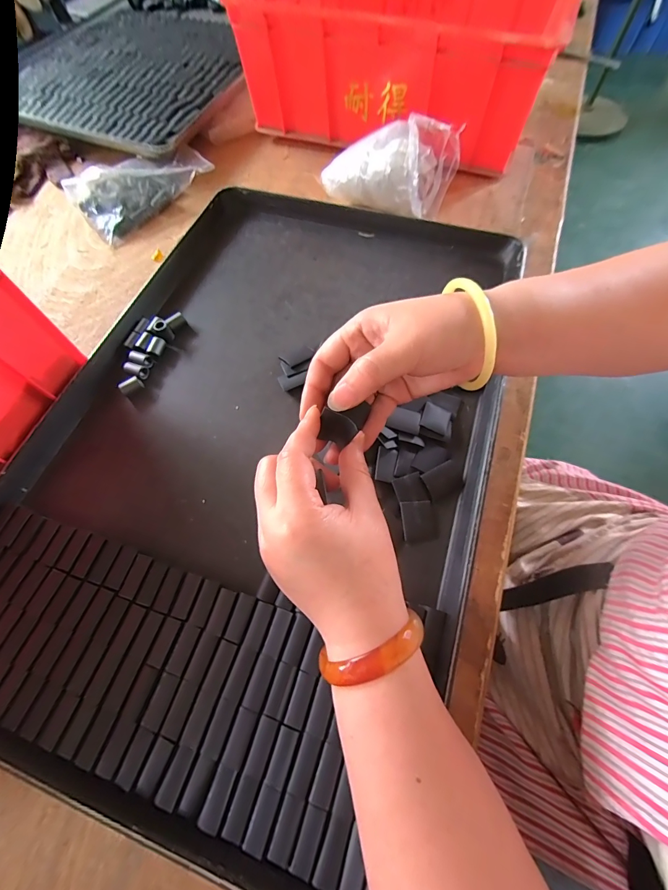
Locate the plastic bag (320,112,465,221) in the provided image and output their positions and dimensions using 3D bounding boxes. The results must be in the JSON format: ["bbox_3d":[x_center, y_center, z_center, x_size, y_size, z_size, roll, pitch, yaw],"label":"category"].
[{"bbox_3d":[0.059,-0.330,0.435,0.160,0.100,0.060,24,68,14],"label":"plastic bag"}]

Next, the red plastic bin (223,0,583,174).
[{"bbox_3d":[0.099,-0.569,0.510,0.380,0.166,0.301,18,67,11],"label":"red plastic bin"}]

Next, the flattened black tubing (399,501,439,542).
[{"bbox_3d":[0.071,0.063,0.303,0.028,0.004,0.032,-4,64,1],"label":"flattened black tubing"}]

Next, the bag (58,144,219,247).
[{"bbox_3d":[-0.273,-0.362,0.501,0.108,0.031,0.180,36,71,18],"label":"bag"}]

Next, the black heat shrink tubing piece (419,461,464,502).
[{"bbox_3d":[0.095,0.031,0.316,0.033,0.004,0.027,-26,94,-12],"label":"black heat shrink tubing piece"}]

